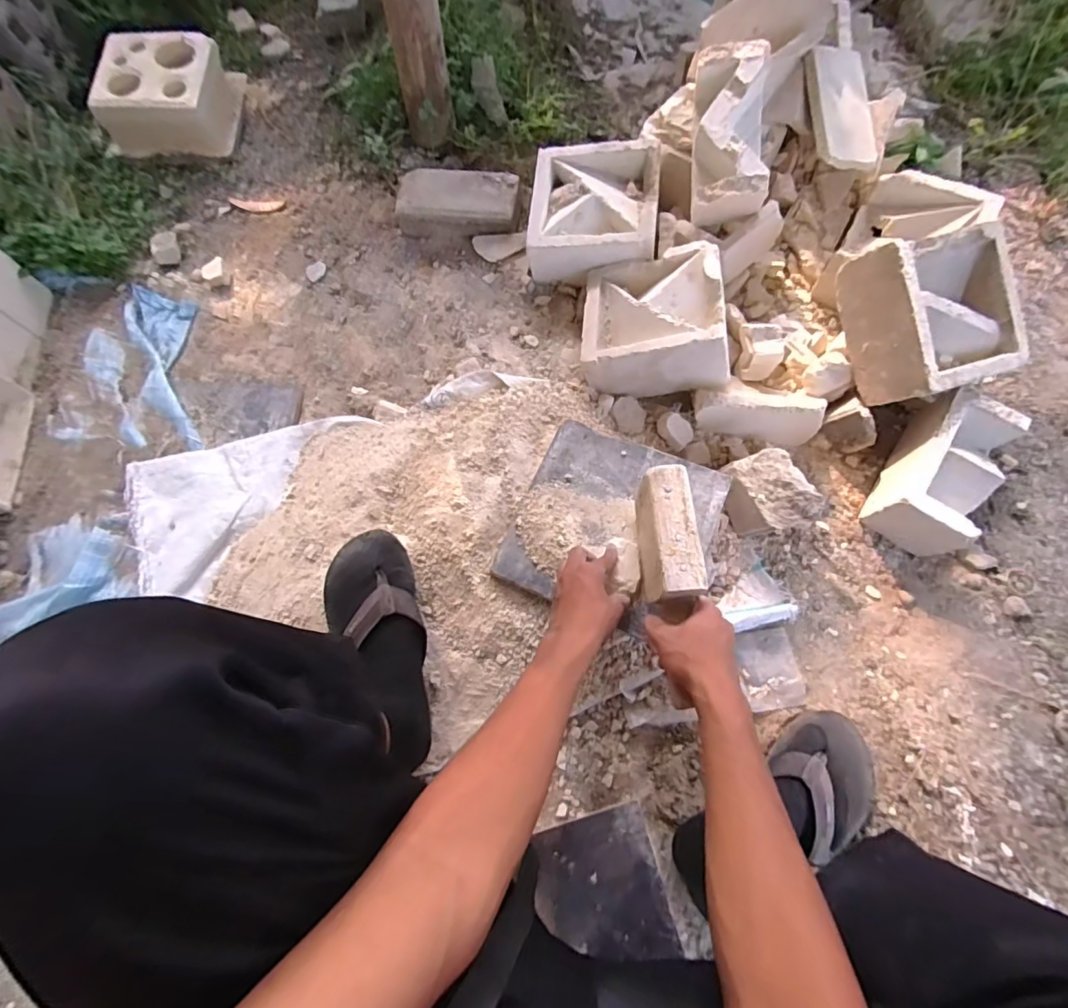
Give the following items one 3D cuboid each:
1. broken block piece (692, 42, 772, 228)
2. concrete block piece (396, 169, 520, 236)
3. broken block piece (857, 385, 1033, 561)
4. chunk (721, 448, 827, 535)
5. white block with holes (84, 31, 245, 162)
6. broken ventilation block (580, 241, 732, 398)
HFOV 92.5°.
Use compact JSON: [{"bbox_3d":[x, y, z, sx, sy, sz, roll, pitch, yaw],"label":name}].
[{"bbox_3d":[0.296,-0.547,0.769,0.104,0.111,0.214,0,99,2],"label":"broken block piece"},{"bbox_3d":[-0.136,-0.537,0.928,0.216,0.068,0.110,2,72,3],"label":"concrete block piece"},{"bbox_3d":[0.553,-0.042,0.693,0.106,0.093,0.214,35,74,14],"label":"broken block piece"},{"bbox_3d":[0.310,-0.011,0.687,0.081,0.087,0.117,-20,70,-6],"label":"chunk"},{"bbox_3d":[-0.761,-0.852,1.068,0.242,0.103,0.244,-4,69,1],"label":"white block with holes"},{"bbox_3d":[0.187,-0.276,0.791,0.199,0.103,0.203,-6,62,22],"label":"broken ventilation block"}]

